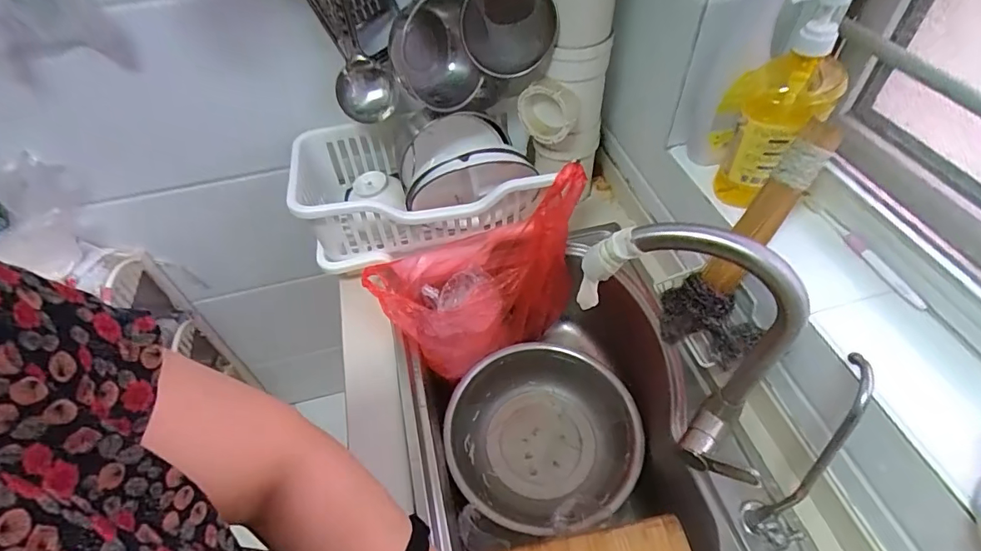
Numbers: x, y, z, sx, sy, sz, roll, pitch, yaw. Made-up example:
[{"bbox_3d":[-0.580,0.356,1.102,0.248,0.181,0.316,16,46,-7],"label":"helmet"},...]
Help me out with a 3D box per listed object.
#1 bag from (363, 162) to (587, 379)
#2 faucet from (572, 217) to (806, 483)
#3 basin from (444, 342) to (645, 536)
[{"bbox_3d":[-0.017,0.017,0.759,0.333,0.281,0.159,-11,50,-6],"label":"bag"},{"bbox_3d":[0.199,0.068,0.475,0.226,0.287,0.072,30,58,25],"label":"faucet"},{"bbox_3d":[0.092,0.262,0.786,0.290,0.108,0.298,-2,50,2],"label":"basin"}]

